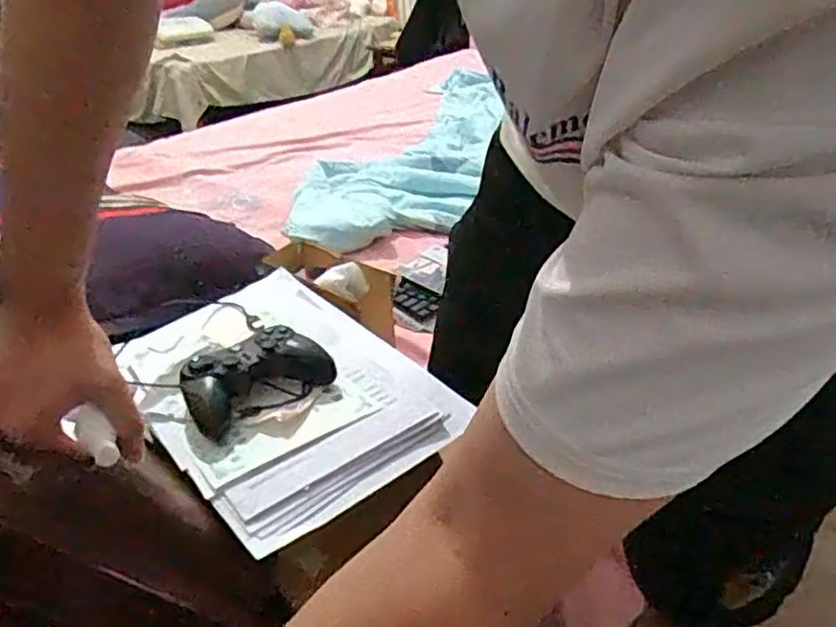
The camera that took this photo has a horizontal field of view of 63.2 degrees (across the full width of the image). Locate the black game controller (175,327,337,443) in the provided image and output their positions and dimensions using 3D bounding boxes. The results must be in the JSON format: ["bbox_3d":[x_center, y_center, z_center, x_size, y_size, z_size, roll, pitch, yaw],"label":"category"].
[{"bbox_3d":[-0.166,0.062,0.698,0.150,0.051,0.082,-25,36,-30],"label":"black game controller"}]

